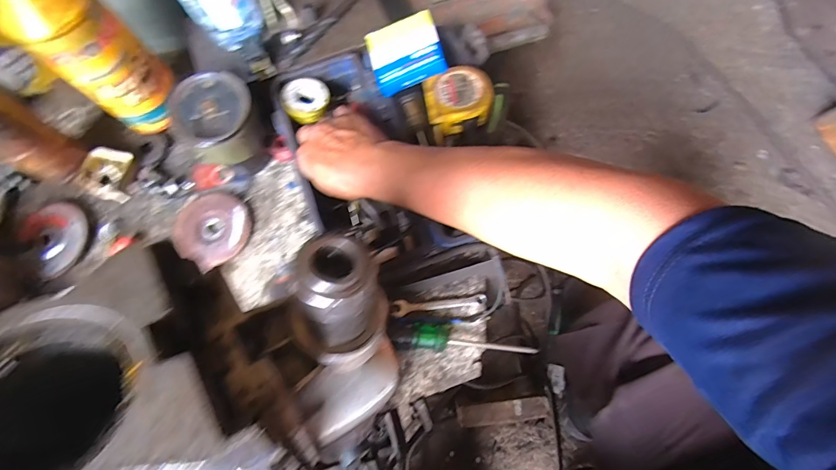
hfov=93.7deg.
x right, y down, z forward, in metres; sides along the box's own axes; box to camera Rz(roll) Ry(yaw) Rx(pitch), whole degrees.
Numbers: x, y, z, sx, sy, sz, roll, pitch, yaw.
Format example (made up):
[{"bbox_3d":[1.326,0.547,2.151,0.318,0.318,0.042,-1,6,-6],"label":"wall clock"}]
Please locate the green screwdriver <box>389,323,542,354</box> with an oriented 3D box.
[{"bbox_3d":[0.052,0.119,0.456,0.166,0.039,0.029,2,73,2],"label":"green screwdriver"}]

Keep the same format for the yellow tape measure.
[{"bbox_3d":[0.046,-0.156,0.447,0.074,0.026,0.072,-10,73,-1],"label":"yellow tape measure"}]

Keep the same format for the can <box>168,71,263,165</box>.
[{"bbox_3d":[-0.227,-0.133,0.458,0.083,0.062,0.088,0,73,1],"label":"can"}]

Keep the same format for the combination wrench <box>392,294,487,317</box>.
[{"bbox_3d":[0.027,0.085,0.481,0.113,0.007,0.019,-6,73,0],"label":"combination wrench"}]

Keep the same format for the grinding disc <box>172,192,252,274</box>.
[{"bbox_3d":[-0.265,-0.011,0.501,0.097,0.019,0.092,40,78,12],"label":"grinding disc"}]

